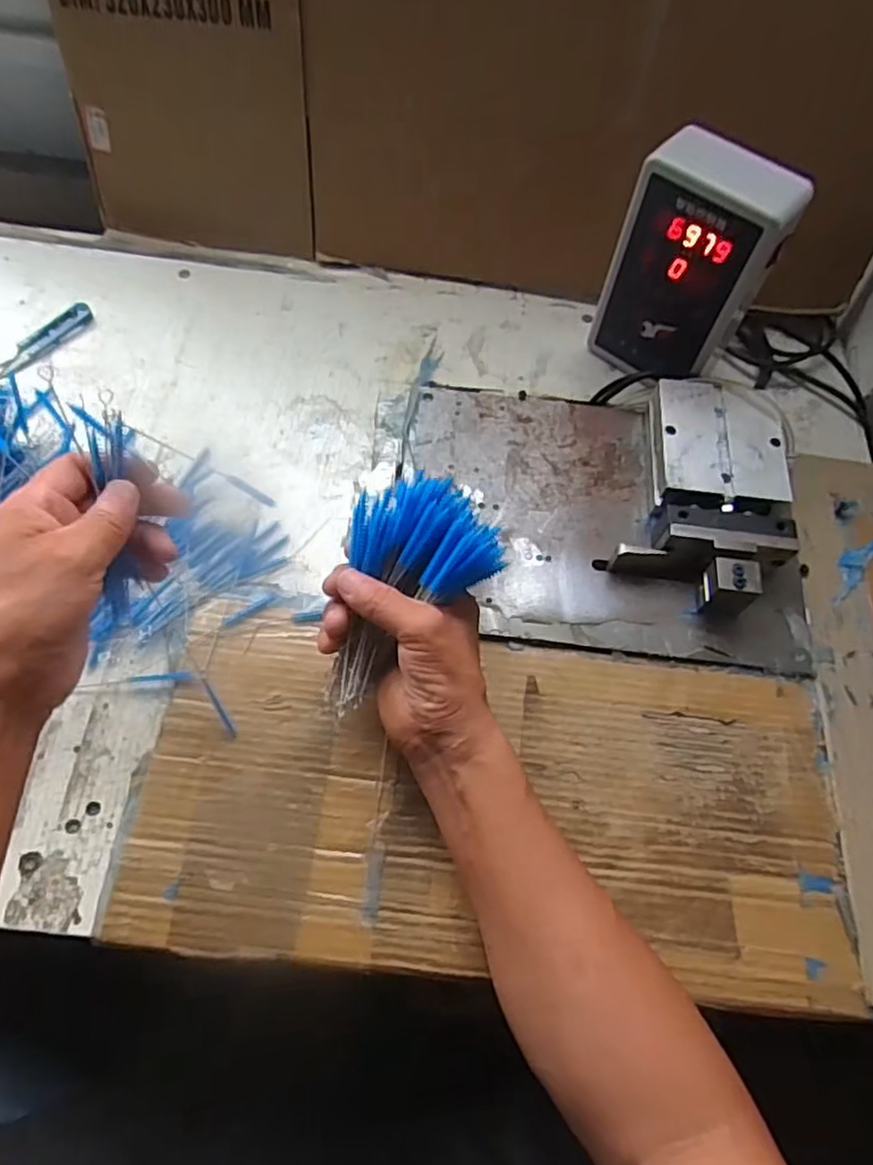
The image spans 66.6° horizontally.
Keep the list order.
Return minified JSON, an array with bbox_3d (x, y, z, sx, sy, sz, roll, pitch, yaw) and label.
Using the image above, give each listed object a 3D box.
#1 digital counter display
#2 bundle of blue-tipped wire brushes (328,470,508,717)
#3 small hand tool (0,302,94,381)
[{"bbox_3d":[0.197,-0.242,0.530,0.106,0.182,0.053,40,68,16],"label":"digital counter display"},{"bbox_3d":[-0.006,0.010,0.425,0.092,0.060,0.146,10,94,14],"label":"bundle of blue-tipped wire brushes"},{"bbox_3d":[-0.345,-0.211,0.577,0.025,0.012,0.103,29,65,11],"label":"small hand tool"}]

